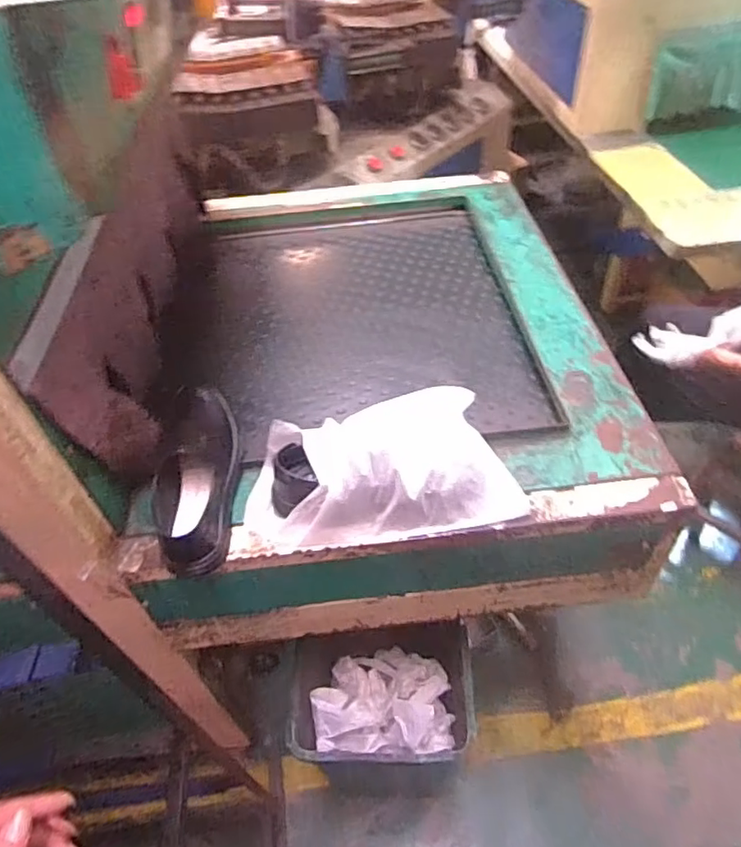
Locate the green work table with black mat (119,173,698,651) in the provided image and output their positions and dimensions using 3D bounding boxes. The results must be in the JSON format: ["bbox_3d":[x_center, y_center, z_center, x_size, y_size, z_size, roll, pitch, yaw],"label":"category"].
[{"bbox_3d":[0.018,-0.135,1.154,0.740,0.231,0.999,-7,47,-1],"label":"green work table with black mat"}]

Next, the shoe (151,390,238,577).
[{"bbox_3d":[-0.231,0.064,0.773,0.093,0.083,0.260,-4,60,2],"label":"shoe"}]

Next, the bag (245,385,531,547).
[{"bbox_3d":[0.012,0.060,0.770,0.358,0.112,0.172,-8,47,-2],"label":"bag"}]

